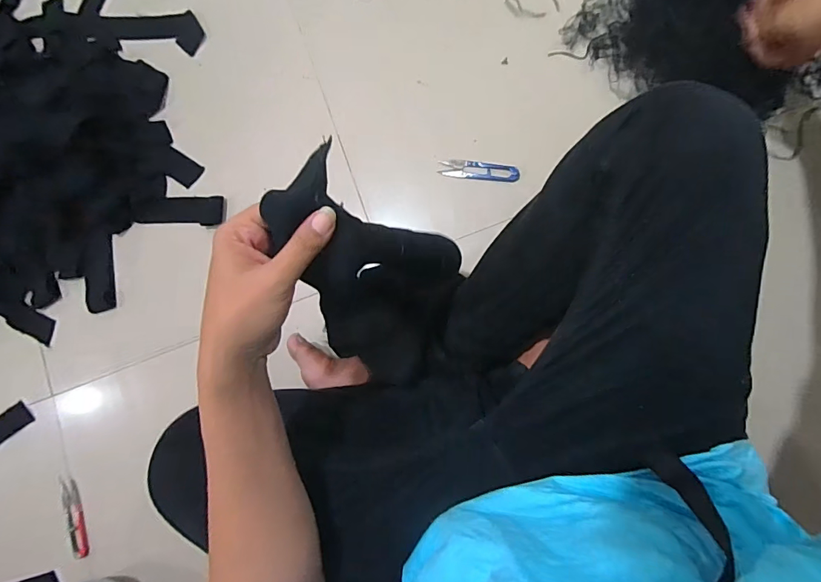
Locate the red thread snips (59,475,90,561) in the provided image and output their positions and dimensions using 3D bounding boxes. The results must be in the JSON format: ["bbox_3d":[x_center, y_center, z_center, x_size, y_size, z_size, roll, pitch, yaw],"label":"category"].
[{"bbox_3d":[-0.528,0.353,0.695,0.028,0.015,0.124,-12,82,5],"label":"red thread snips"}]

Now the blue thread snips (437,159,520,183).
[{"bbox_3d":[0.104,-0.185,0.678,0.121,0.014,0.028,10,88,9],"label":"blue thread snips"}]

